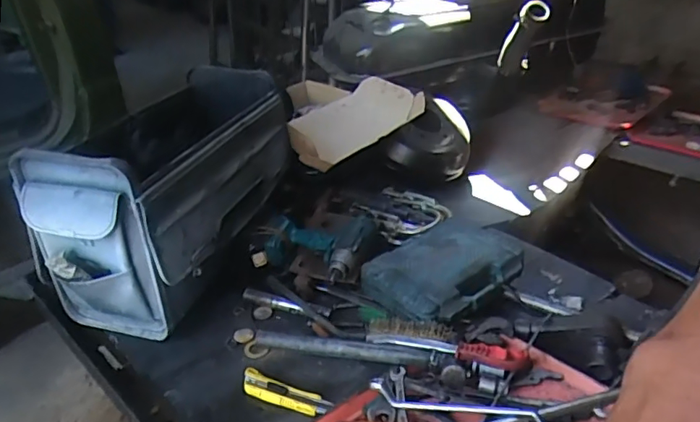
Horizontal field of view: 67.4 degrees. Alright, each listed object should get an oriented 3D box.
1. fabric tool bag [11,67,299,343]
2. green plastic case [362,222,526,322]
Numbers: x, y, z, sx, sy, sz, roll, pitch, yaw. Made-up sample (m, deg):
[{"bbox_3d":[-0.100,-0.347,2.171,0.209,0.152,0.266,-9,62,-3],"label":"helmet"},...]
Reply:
[{"bbox_3d":[-0.321,-0.055,0.965,0.245,0.288,0.510,10,35,16],"label":"fabric tool bag"},{"bbox_3d":[0.161,0.094,0.901,0.249,0.051,0.193,-27,42,-33],"label":"green plastic case"}]

